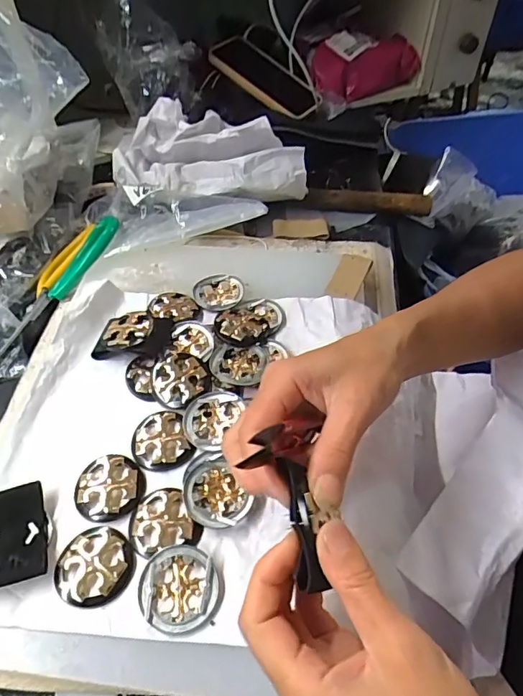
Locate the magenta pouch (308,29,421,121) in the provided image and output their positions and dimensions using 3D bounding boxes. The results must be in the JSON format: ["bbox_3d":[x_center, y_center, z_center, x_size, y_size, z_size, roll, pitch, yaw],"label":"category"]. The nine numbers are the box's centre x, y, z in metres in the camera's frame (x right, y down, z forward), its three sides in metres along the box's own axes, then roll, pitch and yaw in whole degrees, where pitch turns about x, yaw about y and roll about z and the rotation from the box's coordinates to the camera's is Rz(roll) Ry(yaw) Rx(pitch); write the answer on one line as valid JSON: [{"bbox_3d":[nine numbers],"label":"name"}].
[{"bbox_3d":[0.148,-0.431,0.747,0.173,0.073,0.086,-29,56,-21],"label":"magenta pouch"}]

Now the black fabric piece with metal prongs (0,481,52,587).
[{"bbox_3d":[-0.150,0.113,0.294,0.041,0.014,0.059,-15,52,-12],"label":"black fabric piece with metal prongs"}]

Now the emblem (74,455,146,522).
[{"bbox_3d":[-0.099,0.089,0.318,0.043,0.004,0.042,0,50,0],"label":"emblem"}]

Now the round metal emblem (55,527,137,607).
[{"bbox_3d":[-0.098,0.127,0.288,0.043,0.004,0.043,0,50,0],"label":"round metal emblem"}]

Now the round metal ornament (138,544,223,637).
[{"bbox_3d":[-0.046,0.137,0.279,0.044,0.007,0.044,-16,52,-13],"label":"round metal ornament"}]

